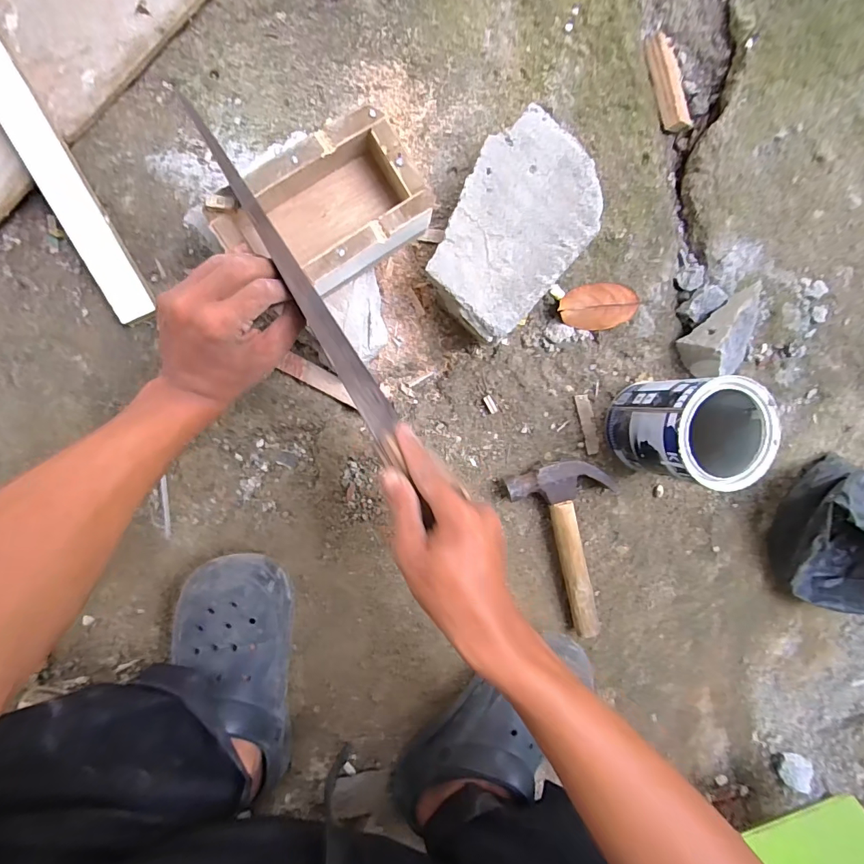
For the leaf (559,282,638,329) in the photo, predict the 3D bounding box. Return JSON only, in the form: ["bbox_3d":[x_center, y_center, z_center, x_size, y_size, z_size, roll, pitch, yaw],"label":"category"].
[{"bbox_3d":[0.199,-0.150,0.520,0.094,0.012,0.052,-6,94,-6],"label":"leaf"}]

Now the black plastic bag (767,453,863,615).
[{"bbox_3d":[0.518,0.134,0.526,0.171,0.132,0.181,20,91,-7],"label":"black plastic bag"}]

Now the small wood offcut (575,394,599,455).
[{"bbox_3d":[0.191,-0.010,0.531,0.019,0.004,0.073,-15,95,-5],"label":"small wood offcut"}]

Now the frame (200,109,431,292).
[{"bbox_3d":[-0.088,-0.183,0.370,0.162,0.042,0.104,-34,97,-3],"label":"frame"}]

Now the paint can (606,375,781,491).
[{"bbox_3d":[0.275,-0.004,0.480,0.112,0.134,0.105,0,94,-7],"label":"paint can"}]

